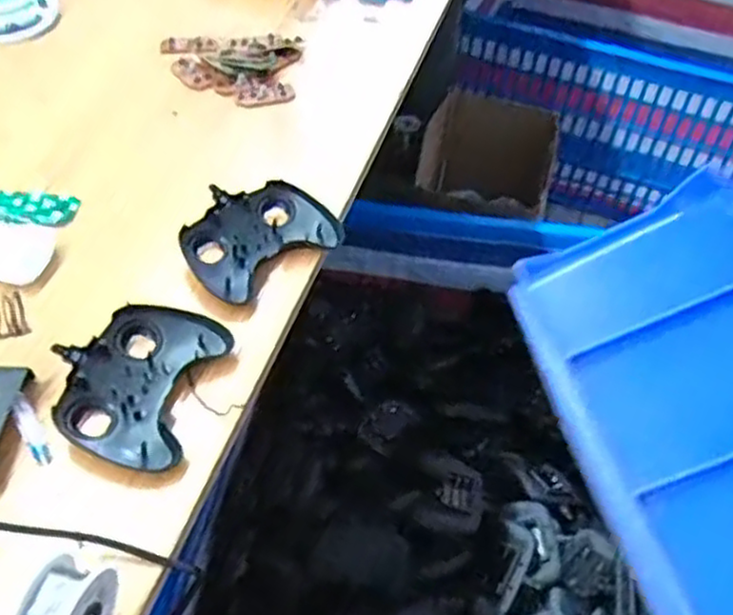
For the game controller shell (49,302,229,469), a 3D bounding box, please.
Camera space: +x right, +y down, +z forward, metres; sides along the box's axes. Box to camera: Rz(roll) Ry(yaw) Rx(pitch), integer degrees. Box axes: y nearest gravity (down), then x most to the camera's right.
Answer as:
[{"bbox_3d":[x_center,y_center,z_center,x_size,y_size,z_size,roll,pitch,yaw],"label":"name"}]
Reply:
[{"bbox_3d":[-0.157,0.048,0.497,0.095,0.026,0.117,12,50,7],"label":"game controller shell"}]

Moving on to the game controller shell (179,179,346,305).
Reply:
[{"bbox_3d":[-0.089,-0.060,0.593,0.121,0.028,0.094,-30,57,-26],"label":"game controller shell"}]

